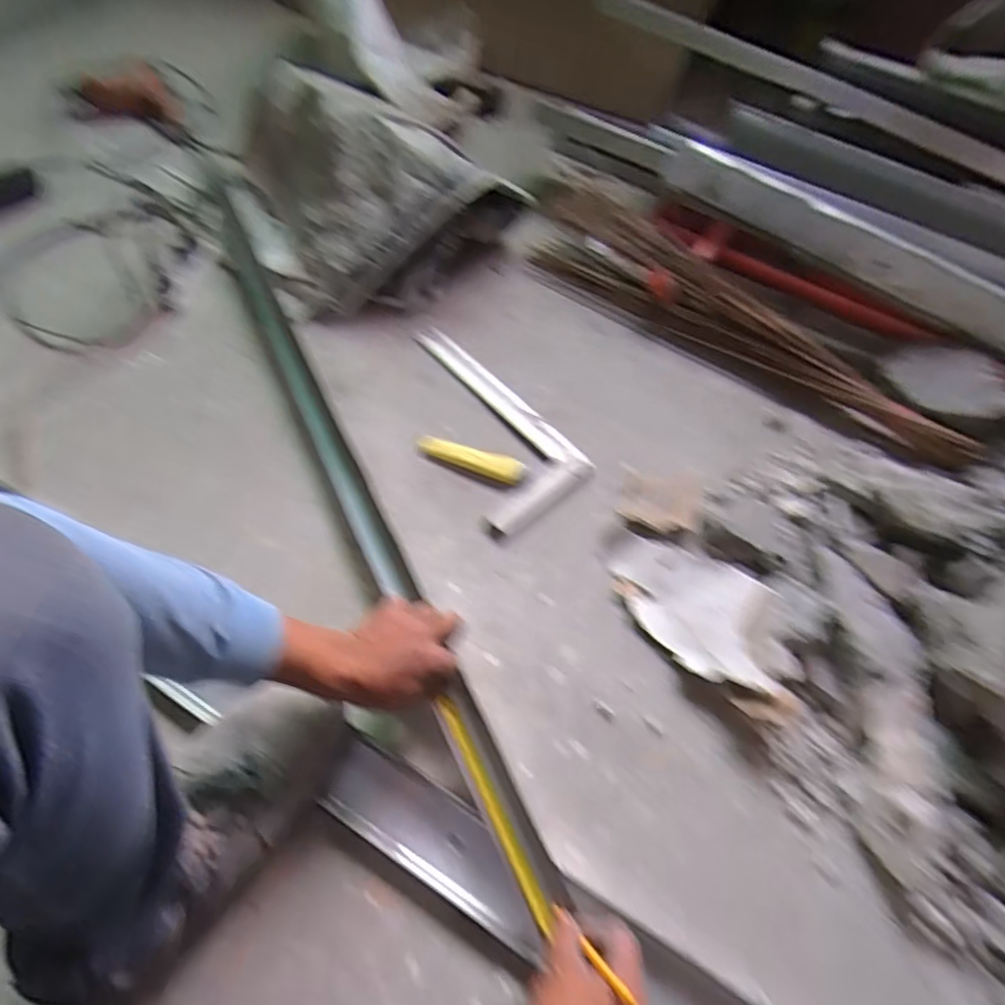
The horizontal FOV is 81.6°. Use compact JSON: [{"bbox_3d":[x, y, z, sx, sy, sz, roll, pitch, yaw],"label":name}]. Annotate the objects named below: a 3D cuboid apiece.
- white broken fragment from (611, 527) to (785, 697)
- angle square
[{"bbox_3d":[0.215,0.120,0.690,0.212,0.041,0.142,20,62,12],"label":"white broken fragment"},{"bbox_3d":[-0.044,-0.120,0.850,0.169,0.020,0.361,-34,65,-17],"label":"angle square"}]

